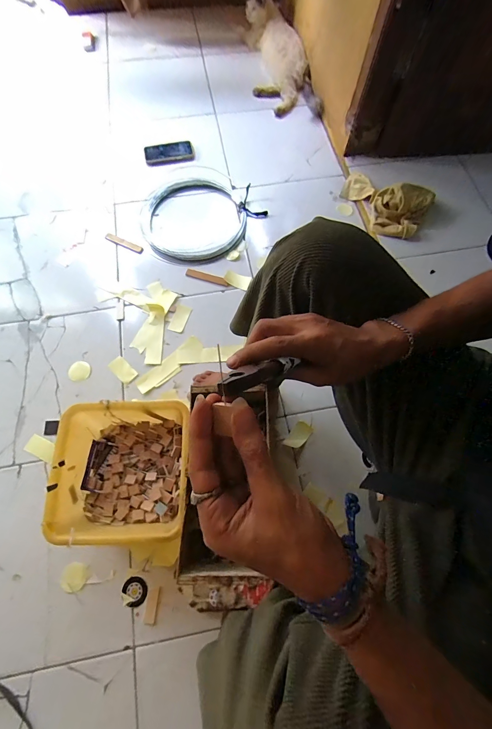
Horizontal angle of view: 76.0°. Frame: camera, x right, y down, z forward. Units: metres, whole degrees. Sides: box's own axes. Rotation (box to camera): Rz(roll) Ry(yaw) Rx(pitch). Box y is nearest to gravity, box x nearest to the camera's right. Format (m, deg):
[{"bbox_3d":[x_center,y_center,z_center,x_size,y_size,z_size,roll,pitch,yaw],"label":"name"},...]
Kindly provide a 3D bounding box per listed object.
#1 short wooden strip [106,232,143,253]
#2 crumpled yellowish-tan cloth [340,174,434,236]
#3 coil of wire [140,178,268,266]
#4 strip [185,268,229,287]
[{"bbox_3d":[-0.387,-0.387,1.003,0.133,0.010,0.027,25,71,7],"label":"short wooden strip"},{"bbox_3d":[0.456,-0.535,1.027,0.286,0.089,0.210,21,70,6],"label":"crumpled yellowish-tan cloth"},{"bbox_3d":[-0.147,-0.493,1.045,0.400,0.033,0.353,-20,72,-9],"label":"coil of wire"},{"bbox_3d":[-0.119,-0.268,0.961,0.131,0.004,0.025,16,70,4],"label":"strip"}]

